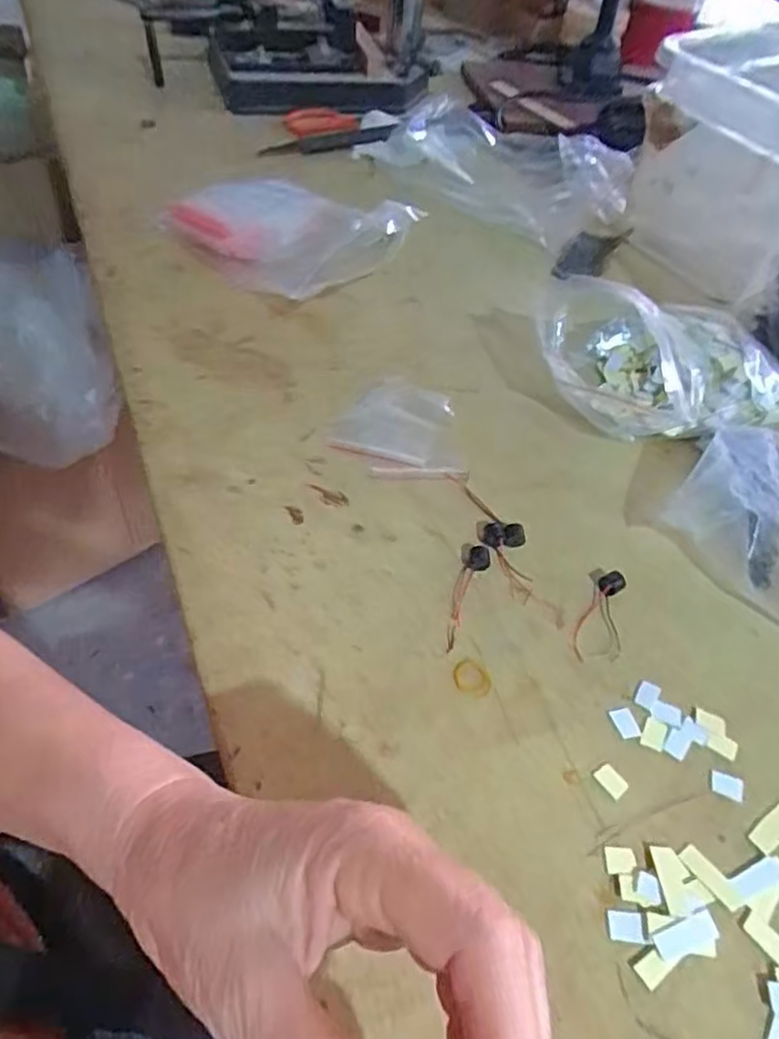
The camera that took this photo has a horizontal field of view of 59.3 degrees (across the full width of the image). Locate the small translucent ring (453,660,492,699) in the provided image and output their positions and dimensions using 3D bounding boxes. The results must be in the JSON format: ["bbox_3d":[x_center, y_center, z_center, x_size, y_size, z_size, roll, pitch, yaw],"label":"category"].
[{"bbox_3d":[0.041,0.078,0.339,0.020,0.004,0.018,22,52,11],"label":"small translucent ring"}]

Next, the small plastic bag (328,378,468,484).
[{"bbox_3d":[0.005,-0.061,0.451,0.082,0.004,0.087,2,50,-5],"label":"small plastic bag"}]

